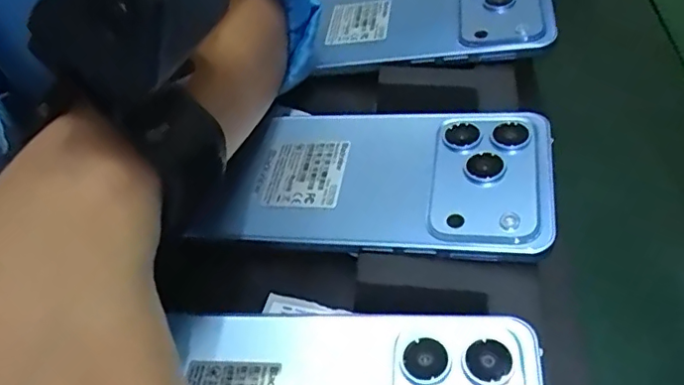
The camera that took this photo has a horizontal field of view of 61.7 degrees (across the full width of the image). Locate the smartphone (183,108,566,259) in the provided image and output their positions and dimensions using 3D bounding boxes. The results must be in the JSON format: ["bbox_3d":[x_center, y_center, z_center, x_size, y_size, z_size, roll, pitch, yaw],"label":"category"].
[{"bbox_3d":[0.015,-0.007,0.250,0.141,0.008,0.074,0,52,16],"label":"smartphone"}]

